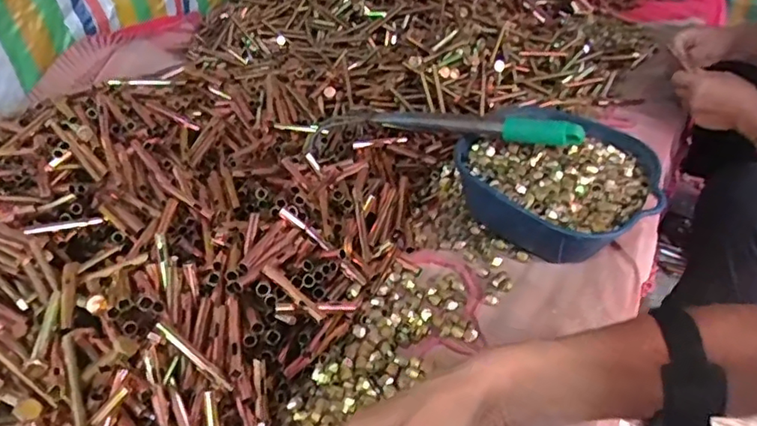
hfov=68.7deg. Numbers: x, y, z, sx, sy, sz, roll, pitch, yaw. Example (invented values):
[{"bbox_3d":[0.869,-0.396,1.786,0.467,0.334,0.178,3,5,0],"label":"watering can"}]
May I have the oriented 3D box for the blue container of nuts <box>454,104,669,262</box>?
[{"bbox_3d":[0.216,-0.035,0.677,0.222,0.101,0.218,-2,39,1],"label":"blue container of nuts"}]

